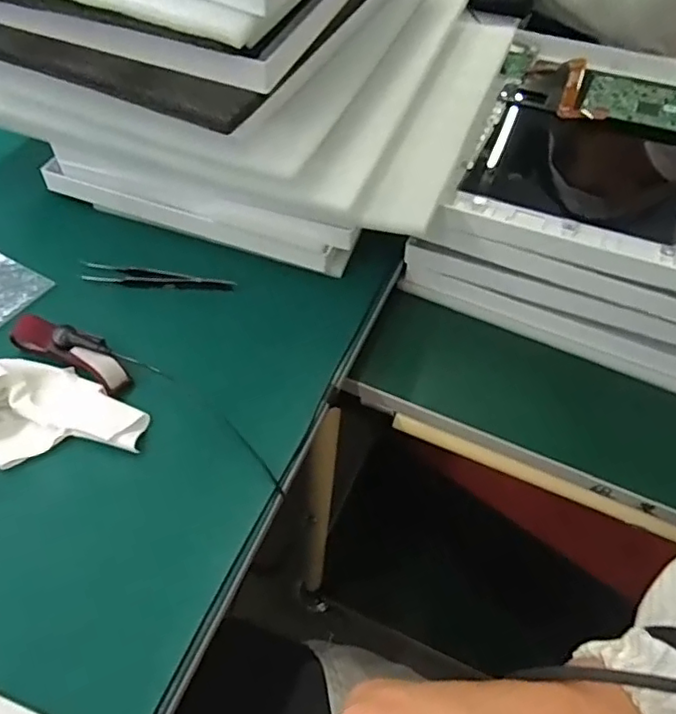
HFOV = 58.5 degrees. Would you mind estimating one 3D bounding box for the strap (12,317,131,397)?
[{"bbox_3d":[-0.178,-0.005,0.406,0.087,0.017,0.026,23,55,13],"label":"strap"}]

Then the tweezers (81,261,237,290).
[{"bbox_3d":[-0.139,-0.061,0.461,0.114,0.004,0.018,7,53,1],"label":"tweezers"}]

